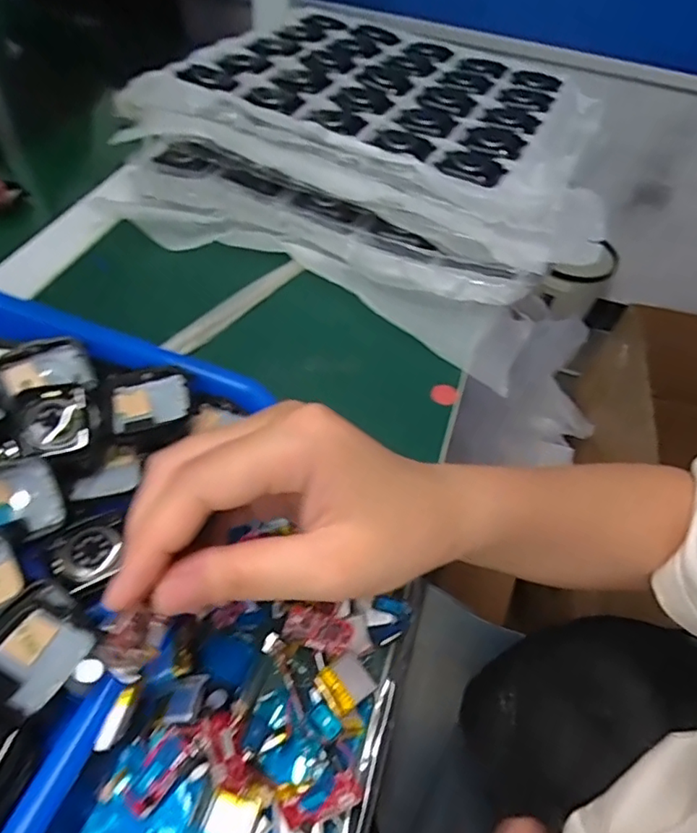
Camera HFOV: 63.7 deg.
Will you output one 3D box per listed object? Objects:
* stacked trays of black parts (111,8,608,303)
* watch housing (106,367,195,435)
[{"bbox_3d":[0.038,-0.232,0.465,0.355,0.070,0.260,24,53,13],"label":"stacked trays of black parts"},{"bbox_3d":[-0.099,-0.009,0.283,0.041,0.009,0.036,-8,53,-12],"label":"watch housing"}]

